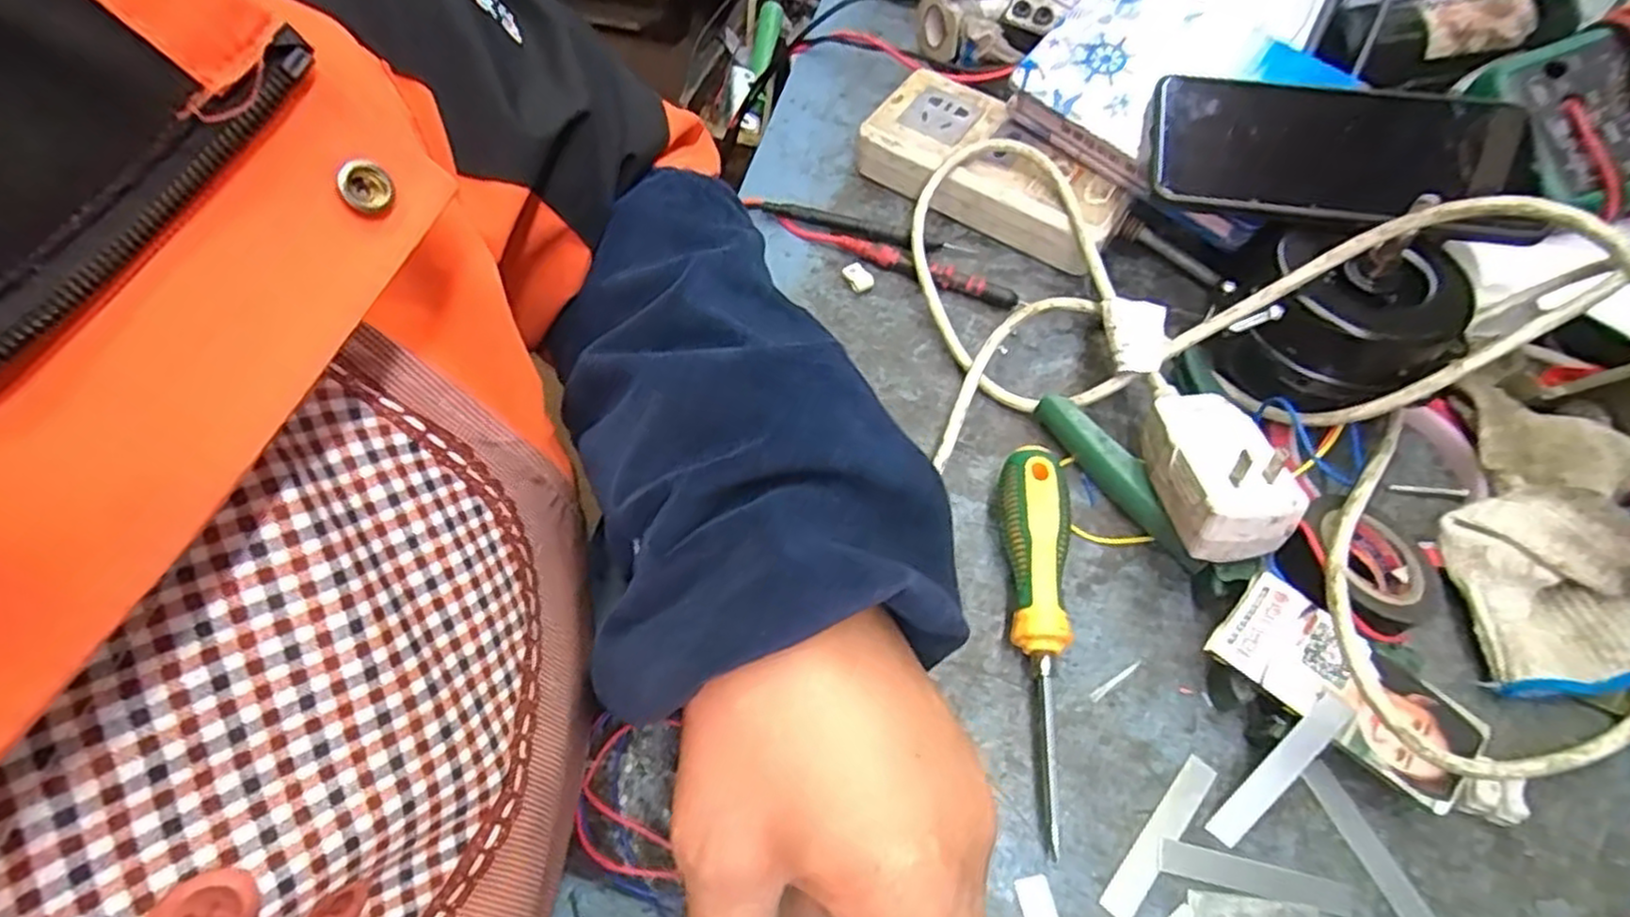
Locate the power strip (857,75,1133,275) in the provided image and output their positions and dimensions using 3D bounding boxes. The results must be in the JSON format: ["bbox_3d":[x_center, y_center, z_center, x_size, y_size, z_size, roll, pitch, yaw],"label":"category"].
[{"bbox_3d":[0.100,-0.160,0.420,0.147,0.039,0.061,34,66,18],"label":"power strip"}]

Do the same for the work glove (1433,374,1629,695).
[{"bbox_3d":[0.301,0.031,0.309,0.078,0.040,0.134,17,62,10],"label":"work glove"}]

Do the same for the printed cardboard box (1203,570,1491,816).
[{"bbox_3d":[0.191,0.082,0.272,0.089,0.008,0.037,38,78,12],"label":"printed cardboard box"}]

